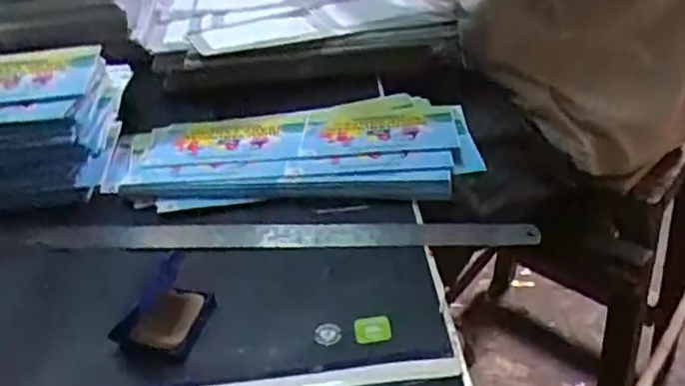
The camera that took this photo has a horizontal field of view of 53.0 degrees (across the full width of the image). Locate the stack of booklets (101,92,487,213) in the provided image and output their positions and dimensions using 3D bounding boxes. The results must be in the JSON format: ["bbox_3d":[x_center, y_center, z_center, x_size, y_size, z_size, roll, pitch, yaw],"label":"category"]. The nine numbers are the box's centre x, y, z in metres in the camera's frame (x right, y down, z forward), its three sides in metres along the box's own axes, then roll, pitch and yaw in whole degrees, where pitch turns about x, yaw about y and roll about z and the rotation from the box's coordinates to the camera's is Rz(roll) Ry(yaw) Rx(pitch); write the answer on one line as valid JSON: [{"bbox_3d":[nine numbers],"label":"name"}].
[{"bbox_3d":[-0.053,-0.046,0.669,0.350,0.027,0.163,-2,37,3],"label":"stack of booklets"}]

